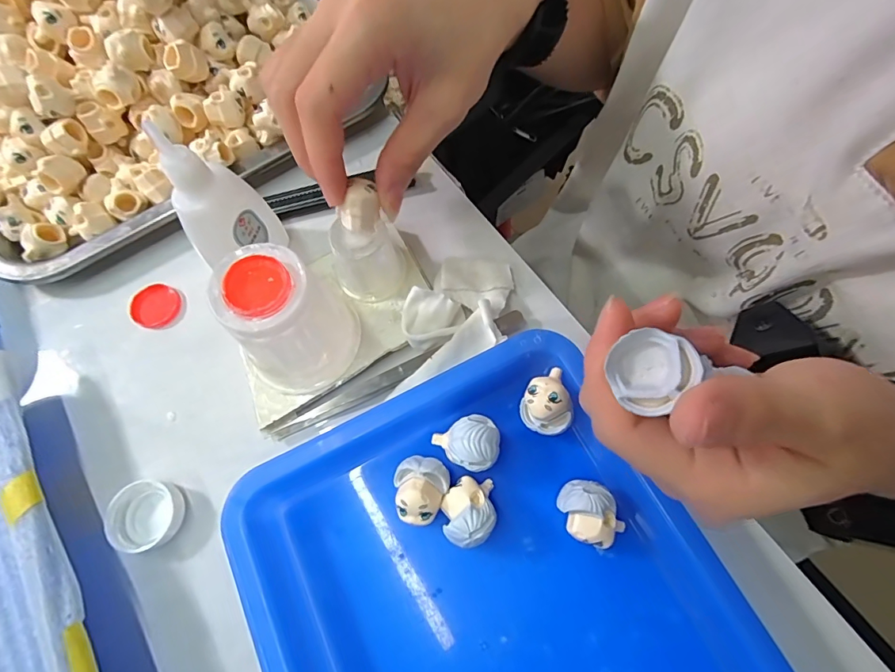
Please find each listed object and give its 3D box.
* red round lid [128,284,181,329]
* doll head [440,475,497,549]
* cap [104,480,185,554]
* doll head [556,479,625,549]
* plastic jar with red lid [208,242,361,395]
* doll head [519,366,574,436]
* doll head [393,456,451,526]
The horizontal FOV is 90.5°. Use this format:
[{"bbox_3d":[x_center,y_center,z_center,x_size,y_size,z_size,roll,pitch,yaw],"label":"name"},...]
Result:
[{"bbox_3d":[-0.164,-0.017,0.249,0.025,0.005,0.025,0,69,-1],"label":"red round lid"},{"bbox_3d":[0.009,0.076,0.195,0.022,0.022,0.027,0,69,-1],"label":"doll head"},{"bbox_3d":[-0.141,0.084,0.207,0.030,0.009,0.030,0,69,-1],"label":"cap"},{"bbox_3d":[0.060,0.077,0.193,0.021,0.024,0.028,-18,71,-7],"label":"doll head"},{"bbox_3d":[-0.073,-0.009,0.208,0.053,0.075,0.054,0,69,-1],"label":"plastic jar with red lid"},{"bbox_3d":[0.045,0.033,0.210,0.021,0.028,0.028,-11,70,-5],"label":"doll head"},{"bbox_3d":[-0.013,0.068,0.199,0.024,0.023,0.028,25,71,9],"label":"doll head"}]

